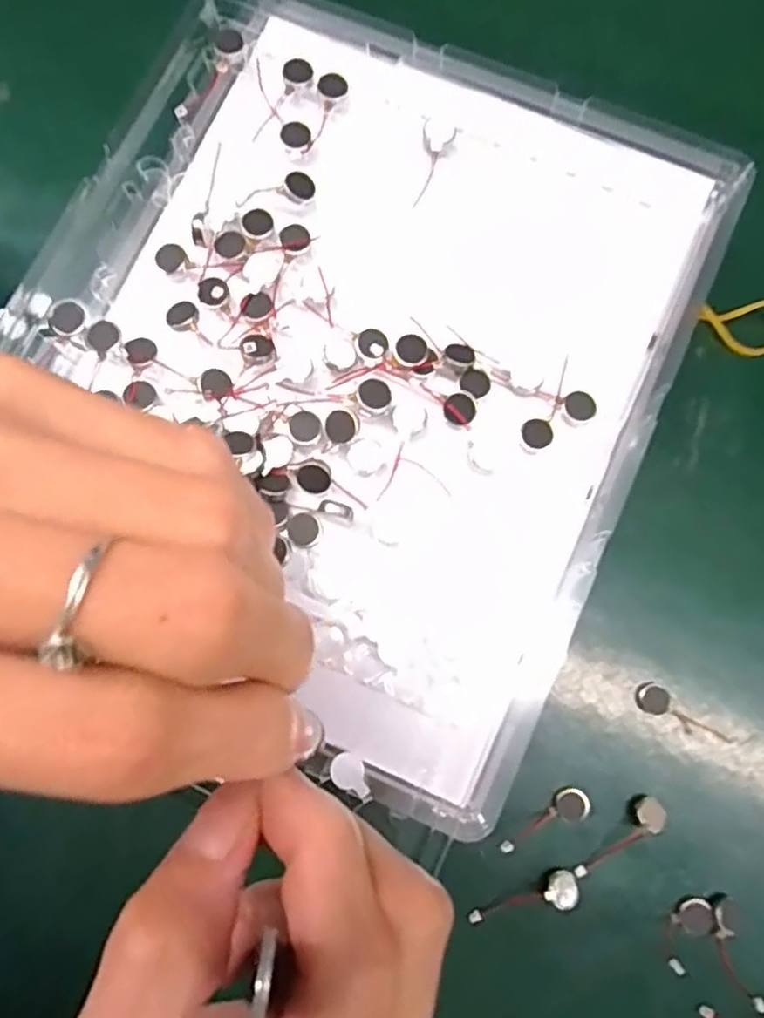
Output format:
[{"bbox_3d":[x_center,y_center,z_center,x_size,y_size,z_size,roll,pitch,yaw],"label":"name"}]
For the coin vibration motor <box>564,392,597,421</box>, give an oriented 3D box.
[{"bbox_3d":[0.057,-0.030,0.194,0.009,0.004,0.007,39,84,7],"label":"coin vibration motor"}]

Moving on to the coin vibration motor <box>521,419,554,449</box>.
[{"bbox_3d":[0.044,-0.021,0.193,0.009,0.005,0.008,30,83,6],"label":"coin vibration motor"}]

